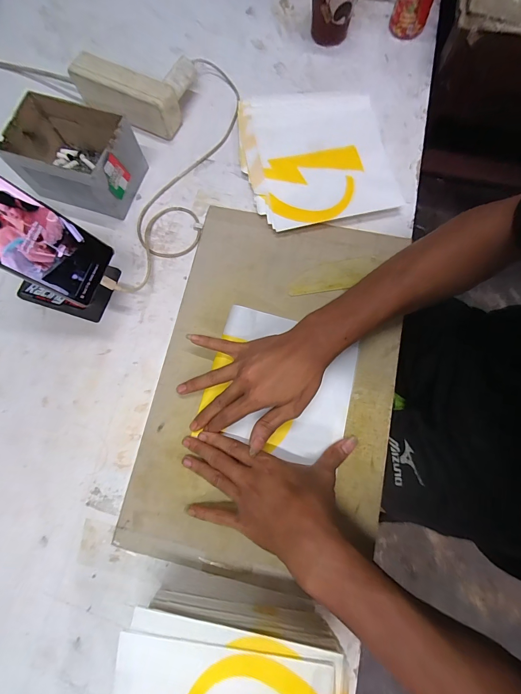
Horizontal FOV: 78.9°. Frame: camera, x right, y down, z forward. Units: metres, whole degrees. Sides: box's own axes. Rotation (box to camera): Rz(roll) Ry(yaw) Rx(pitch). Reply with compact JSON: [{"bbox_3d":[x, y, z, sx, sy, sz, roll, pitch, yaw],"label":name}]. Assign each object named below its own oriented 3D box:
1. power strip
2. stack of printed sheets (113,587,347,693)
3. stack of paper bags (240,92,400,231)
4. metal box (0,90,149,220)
[{"bbox_3d":[-0.194,-0.367,0.466,0.158,0.060,0.042,27,78,8],"label":"power strip"},{"bbox_3d":[-0.024,0.300,0.279,0.185,0.087,0.125,7,76,4],"label":"stack of printed sheets"},{"bbox_3d":[0.078,-0.270,0.448,0.195,0.024,0.215,-11,75,-1],"label":"stack of paper bags"},{"bbox_3d":[-0.243,-0.253,0.426,0.144,0.081,0.099,17,77,6],"label":"metal box"}]

